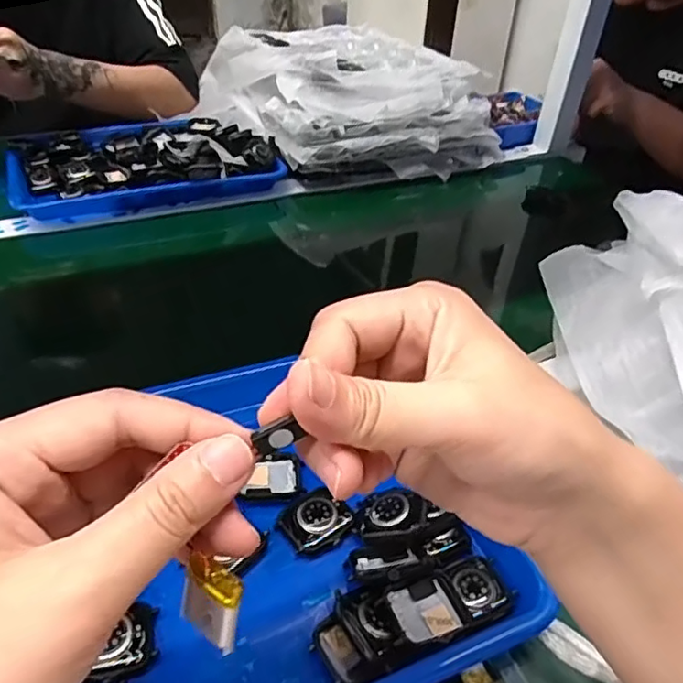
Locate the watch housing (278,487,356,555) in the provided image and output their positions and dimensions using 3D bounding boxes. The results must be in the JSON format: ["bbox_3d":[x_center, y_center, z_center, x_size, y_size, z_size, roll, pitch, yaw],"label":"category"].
[{"bbox_3d":[-0.015,0.109,0.360,0.038,0.013,0.034,-22,45,-29],"label":"watch housing"}]

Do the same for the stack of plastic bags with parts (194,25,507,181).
[{"bbox_3d":[-0.007,-0.373,0.887,0.349,0.113,0.367,-12,41,-20],"label":"stack of plastic bags with parts"}]

